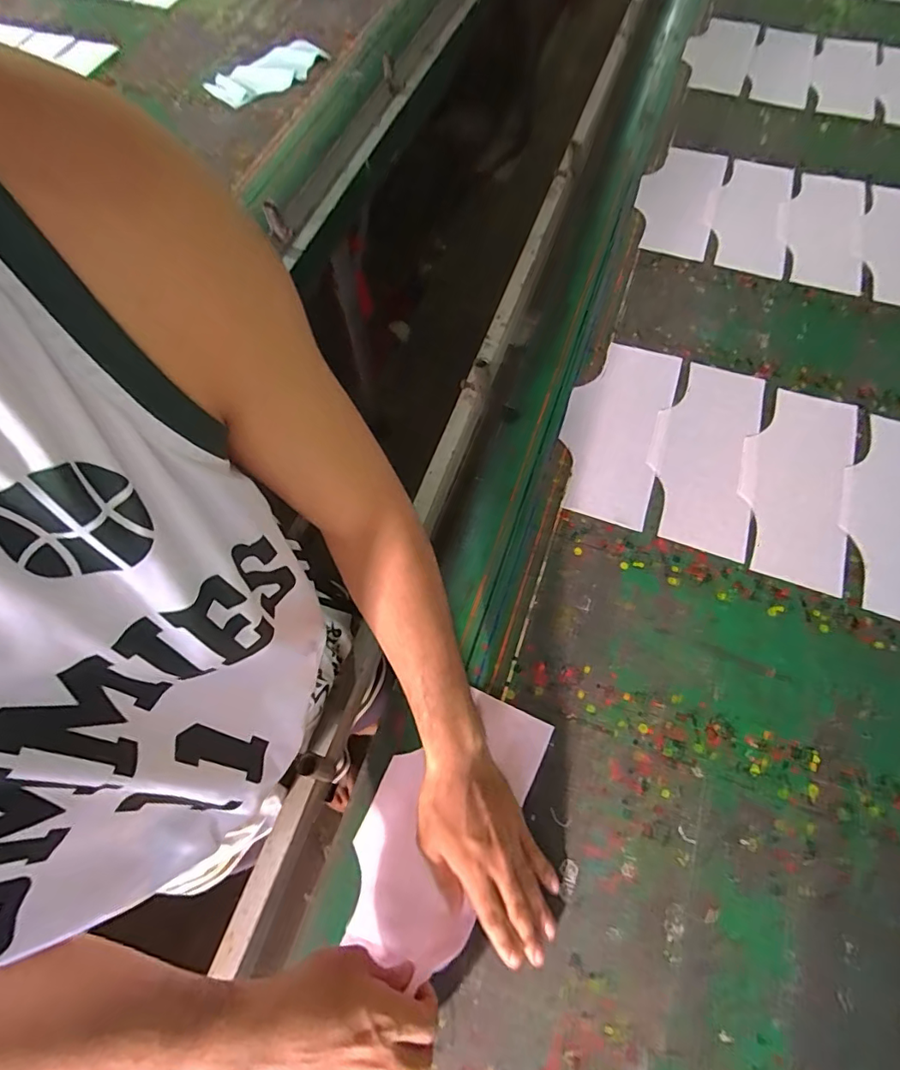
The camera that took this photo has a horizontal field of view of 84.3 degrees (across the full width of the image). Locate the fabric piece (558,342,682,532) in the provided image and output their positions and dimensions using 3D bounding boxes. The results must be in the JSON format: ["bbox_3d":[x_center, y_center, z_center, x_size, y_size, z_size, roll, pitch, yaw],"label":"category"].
[{"bbox_3d":[0.227,-0.152,0.682,0.132,0.006,0.293,20,65,8],"label":"fabric piece"}]

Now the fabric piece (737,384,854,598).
[{"bbox_3d":[0.449,-0.076,0.643,0.129,0.005,0.293,20,67,10],"label":"fabric piece"}]

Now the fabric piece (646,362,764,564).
[{"bbox_3d":[0.340,-0.113,0.671,0.134,0.011,0.292,18,66,7],"label":"fabric piece"}]

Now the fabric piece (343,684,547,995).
[{"bbox_3d":[-0.008,0.279,0.496,0.134,0.011,0.249,25,69,13],"label":"fabric piece"}]

